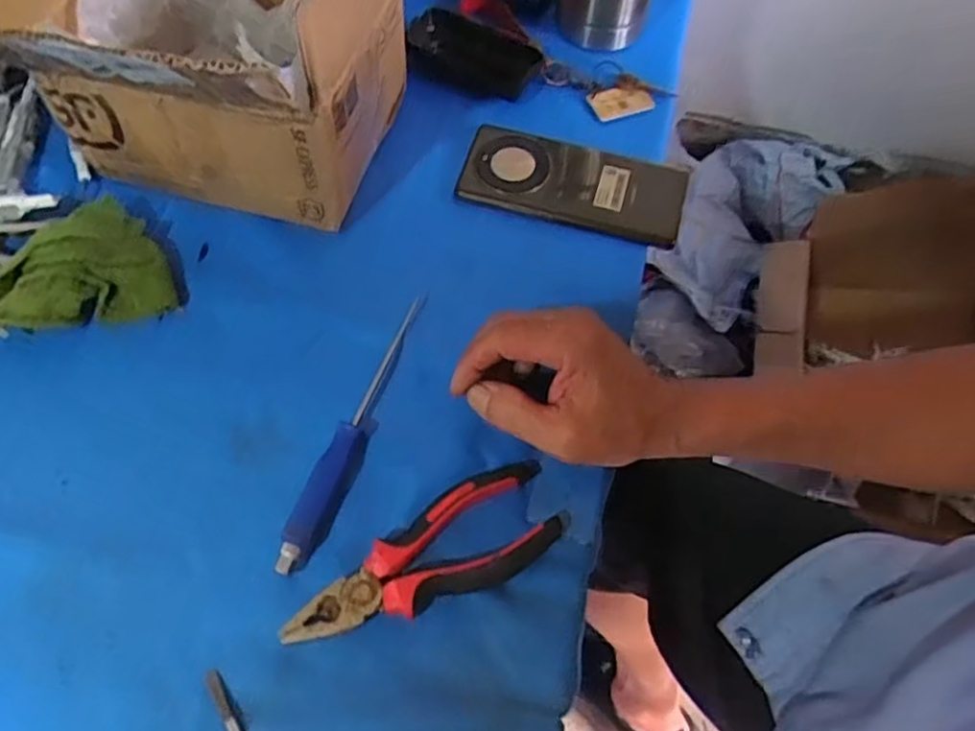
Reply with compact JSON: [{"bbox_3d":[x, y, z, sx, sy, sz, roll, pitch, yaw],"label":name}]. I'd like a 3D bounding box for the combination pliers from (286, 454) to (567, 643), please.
[{"bbox_3d":[-0.030,0.110,0.380,0.159,0.022,0.055,-30,67,-17],"label":"combination pliers"}]

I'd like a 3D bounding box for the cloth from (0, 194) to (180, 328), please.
[{"bbox_3d":[-0.277,-0.065,0.453,0.122,0.038,0.084,-17,65,-11],"label":"cloth"}]

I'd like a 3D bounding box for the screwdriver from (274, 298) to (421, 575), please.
[{"bbox_3d":[-0.077,0.037,0.416,0.020,0.020,0.181,20,63,9],"label":"screwdriver"}]

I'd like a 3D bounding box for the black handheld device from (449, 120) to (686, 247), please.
[{"bbox_3d":[0.065,-0.138,0.516,0.162,0.016,0.075,15,65,4],"label":"black handheld device"}]

